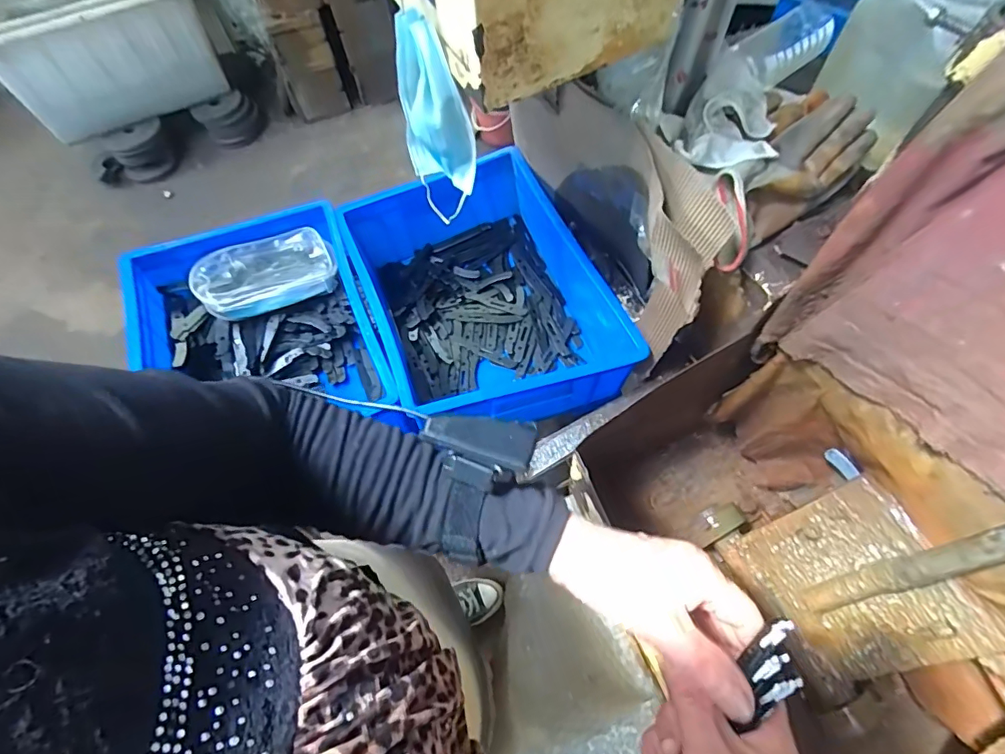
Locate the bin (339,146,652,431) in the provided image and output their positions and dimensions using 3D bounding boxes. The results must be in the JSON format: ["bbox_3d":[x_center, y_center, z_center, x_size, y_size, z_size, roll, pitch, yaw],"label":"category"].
[{"bbox_3d":[-0.035,-0.119,0.722,0.292,0.144,0.414,-20,64,-8],"label":"bin"}]

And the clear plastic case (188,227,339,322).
[{"bbox_3d":[-0.350,-0.155,0.735,0.191,0.052,0.101,-25,65,-10],"label":"clear plastic case"}]

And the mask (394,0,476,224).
[{"bbox_3d":[-0.069,-0.265,0.512,0.056,0.203,0.080,-20,65,-8],"label":"mask"}]

